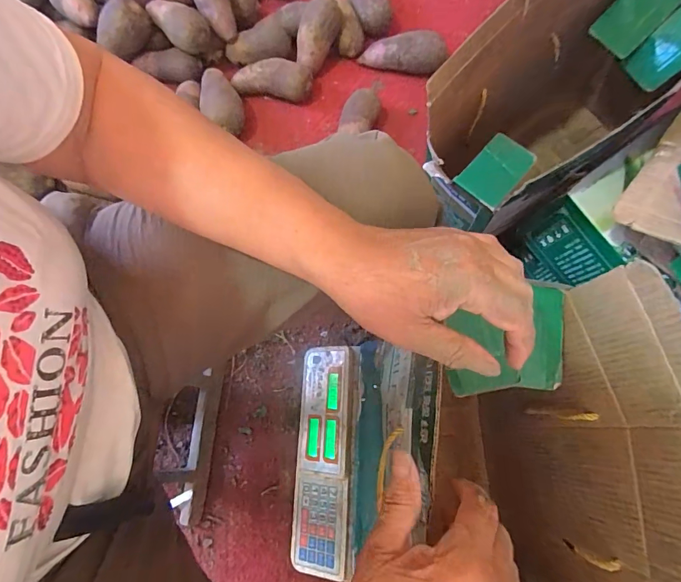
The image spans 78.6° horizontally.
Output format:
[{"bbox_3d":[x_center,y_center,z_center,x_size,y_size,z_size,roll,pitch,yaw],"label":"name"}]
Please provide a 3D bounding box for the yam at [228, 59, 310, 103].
[{"bbox_3d":[-0.139,-0.429,0.838,0.159,0.055,0.060,8,73,1],"label":"yam"}]

